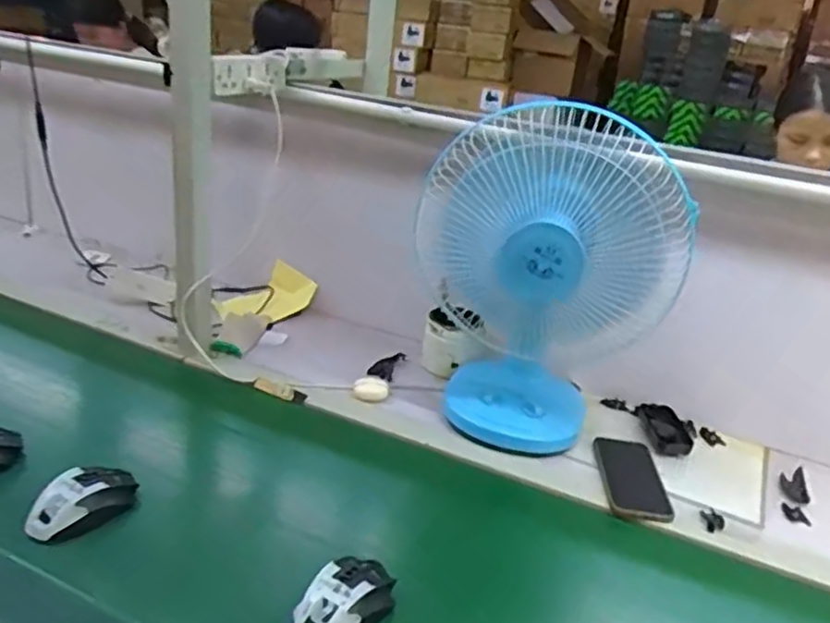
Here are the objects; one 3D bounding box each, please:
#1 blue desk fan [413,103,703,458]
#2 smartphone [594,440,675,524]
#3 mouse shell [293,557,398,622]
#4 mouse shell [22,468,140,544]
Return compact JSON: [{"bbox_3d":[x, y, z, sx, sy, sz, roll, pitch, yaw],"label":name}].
[{"bbox_3d":[0.161,-0.046,0.914,0.305,0.438,0.227,8,23,0],"label":"blue desk fan"},{"bbox_3d":[0.286,0.219,0.897,0.076,0.013,0.169,8,23,0],"label":"smartphone"},{"bbox_3d":[-0.065,0.277,0.650,0.112,0.038,0.065,-15,32,-42],"label":"mouse shell"},{"bbox_3d":[-0.361,0.204,0.741,0.069,0.043,0.113,26,29,36],"label":"mouse shell"}]

